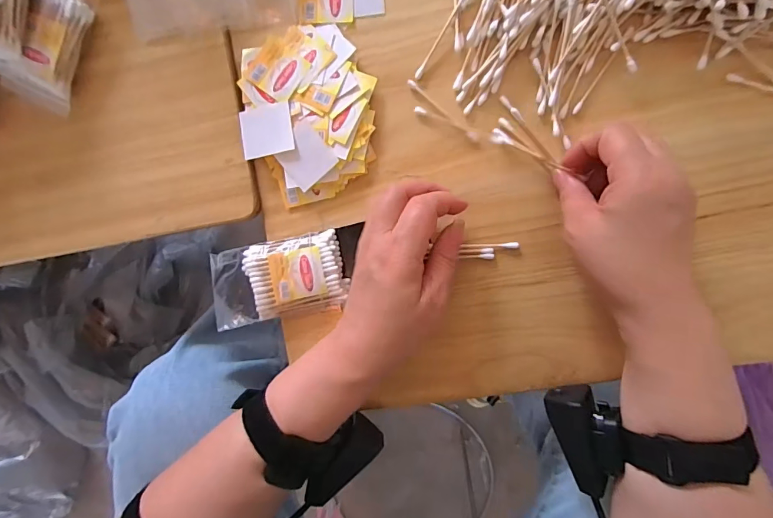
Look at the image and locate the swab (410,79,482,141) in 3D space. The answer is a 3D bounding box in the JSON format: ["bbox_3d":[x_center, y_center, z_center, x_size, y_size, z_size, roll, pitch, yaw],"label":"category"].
[{"bbox_3d":[0.044,-0.114,0.318,0.070,0.004,0.006,40,98,0],"label":"swab"}]

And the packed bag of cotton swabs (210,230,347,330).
[{"bbox_3d":[-0.090,0.017,0.341,0.111,0.017,0.063,-11,94,6],"label":"packed bag of cotton swabs"}]

